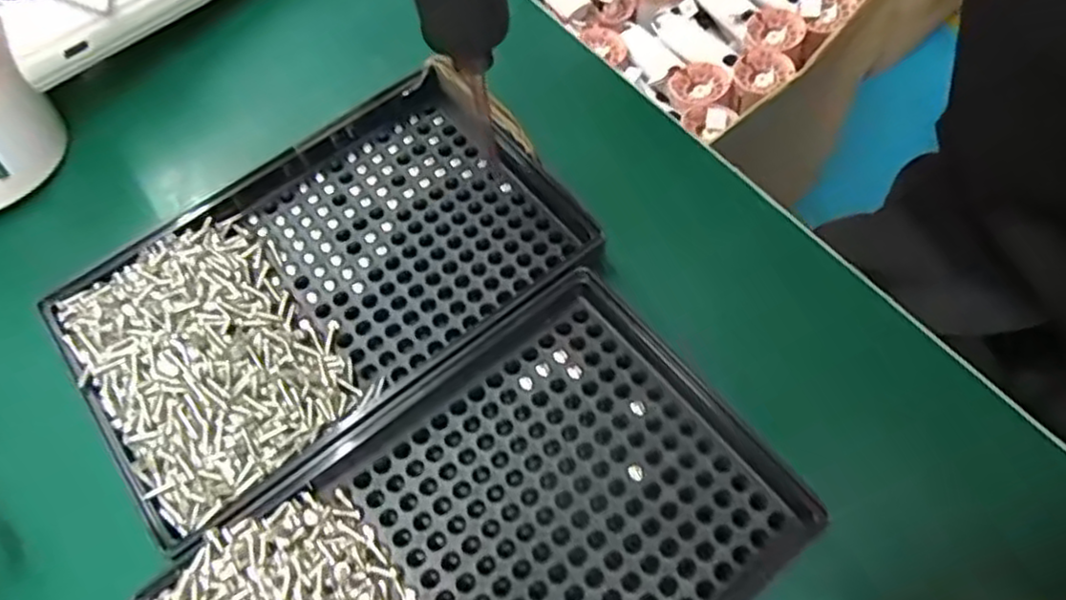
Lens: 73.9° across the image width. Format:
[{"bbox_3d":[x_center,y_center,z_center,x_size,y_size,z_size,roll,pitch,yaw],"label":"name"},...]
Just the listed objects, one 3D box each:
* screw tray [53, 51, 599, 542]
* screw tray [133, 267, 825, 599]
[{"bbox_3d":[-0.058,-0.008,0.199,0.132,0.013,0.086,-35,67,-20],"label":"screw tray"},{"bbox_3d":[-0.011,0.057,0.162,0.137,0.013,0.089,-35,66,-15],"label":"screw tray"}]

